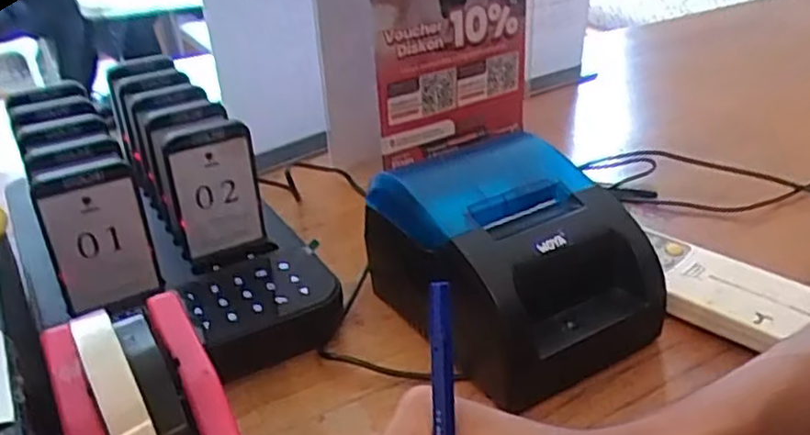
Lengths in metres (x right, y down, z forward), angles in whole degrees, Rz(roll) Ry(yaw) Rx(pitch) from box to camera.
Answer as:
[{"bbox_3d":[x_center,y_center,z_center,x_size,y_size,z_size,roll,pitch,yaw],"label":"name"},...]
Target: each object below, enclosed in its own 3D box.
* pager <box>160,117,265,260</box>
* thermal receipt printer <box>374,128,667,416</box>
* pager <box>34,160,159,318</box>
[{"bbox_3d":[-0.113,-0.018,0.428,0.053,0.080,0.012,-14,31,-20],"label":"pager"},{"bbox_3d":[0.057,0.020,0.400,0.110,0.089,0.135,-16,32,-23],"label":"thermal receipt printer"},{"bbox_3d":[-0.164,0.010,0.385,0.050,0.079,0.011,-12,31,-17],"label":"pager"}]

